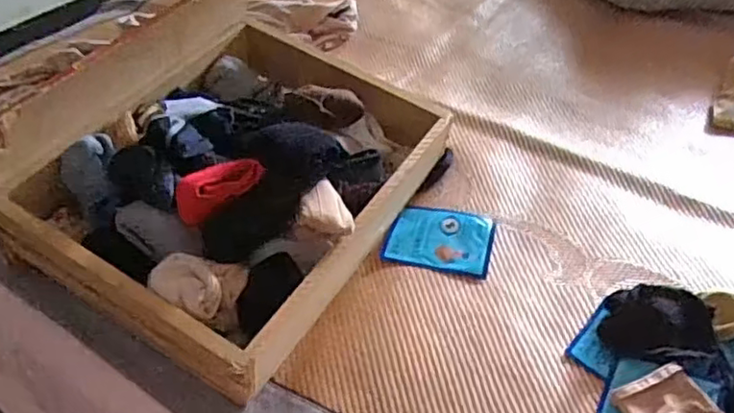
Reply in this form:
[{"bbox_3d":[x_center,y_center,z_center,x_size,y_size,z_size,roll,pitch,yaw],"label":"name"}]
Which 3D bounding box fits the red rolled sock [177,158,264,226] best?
[{"bbox_3d":[-0.133,-0.018,0.571,0.083,0.040,0.032,-31,47,-7],"label":"red rolled sock"}]

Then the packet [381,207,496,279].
[{"bbox_3d":[0.076,0.035,0.669,0.108,0.010,0.083,9,42,10],"label":"packet"}]

